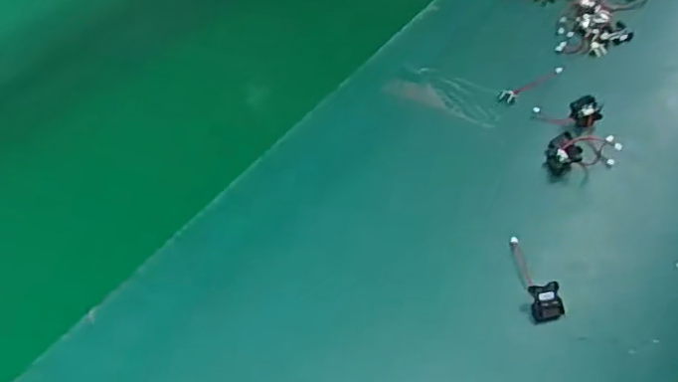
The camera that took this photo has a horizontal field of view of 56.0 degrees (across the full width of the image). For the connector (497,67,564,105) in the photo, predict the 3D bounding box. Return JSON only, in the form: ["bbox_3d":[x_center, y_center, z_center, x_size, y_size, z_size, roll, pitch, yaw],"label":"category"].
[{"bbox_3d":[0.173,-0.099,0.574,0.066,0.011,0.019,-28,57,-19],"label":"connector"}]

